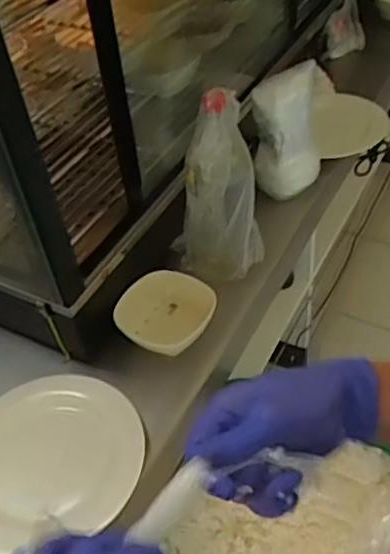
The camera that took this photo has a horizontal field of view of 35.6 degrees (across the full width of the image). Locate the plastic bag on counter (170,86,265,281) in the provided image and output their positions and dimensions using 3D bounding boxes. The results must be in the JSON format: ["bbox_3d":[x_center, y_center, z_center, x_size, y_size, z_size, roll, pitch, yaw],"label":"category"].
[{"bbox_3d":[0.032,-0.118,0.871,0.113,0.293,0.093,-21,46,-14],"label":"plastic bag on counter"}]

